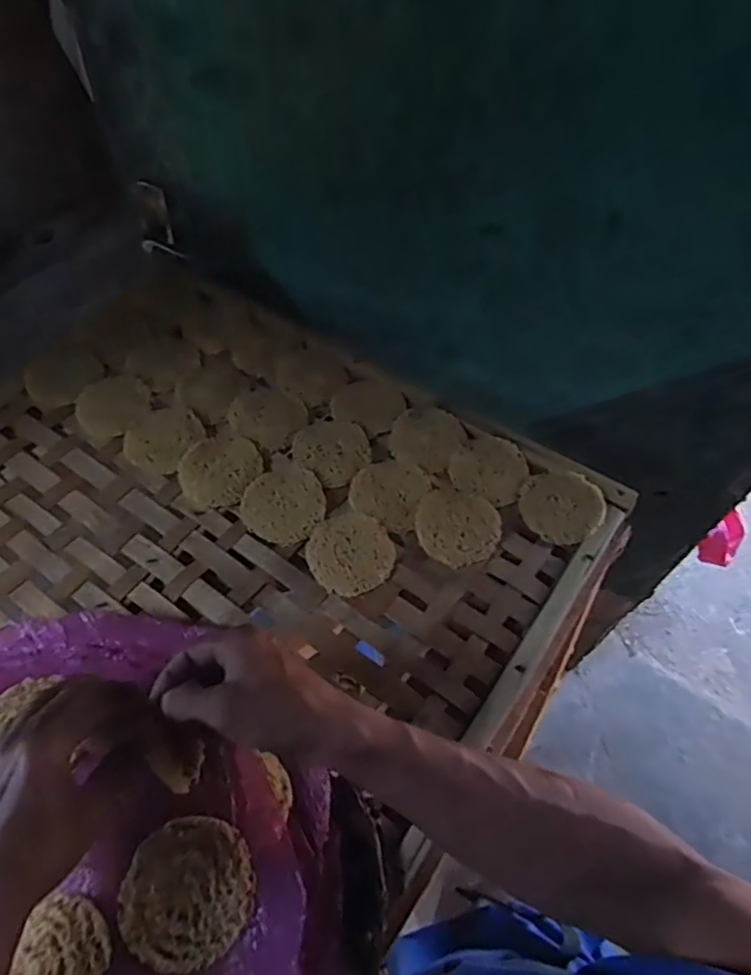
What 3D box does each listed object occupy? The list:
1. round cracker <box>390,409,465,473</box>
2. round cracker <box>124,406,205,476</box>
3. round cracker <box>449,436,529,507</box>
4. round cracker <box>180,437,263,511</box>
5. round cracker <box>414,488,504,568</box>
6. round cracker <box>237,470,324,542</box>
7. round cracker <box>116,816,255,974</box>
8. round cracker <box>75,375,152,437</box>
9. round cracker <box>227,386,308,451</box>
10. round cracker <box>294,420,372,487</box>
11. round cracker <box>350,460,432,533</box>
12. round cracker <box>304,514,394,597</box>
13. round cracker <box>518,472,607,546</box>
[{"bbox_3d":[0.052,-0.054,0.647,0.071,0.006,0.075,1,58,-2],"label":"round cracker"},{"bbox_3d":[-0.217,-0.052,0.634,0.069,0.006,0.075,1,58,-2],"label":"round cracker"},{"bbox_3d":[0.116,-0.021,0.631,0.074,0.006,0.075,1,58,-2],"label":"round cracker"},{"bbox_3d":[-0.153,-0.016,0.618,0.078,0.009,0.076,1,58,-2],"label":"round cracker"},{"bbox_3d":[0.080,0.038,0.596,0.081,0.005,0.078,1,58,-2],"label":"round cracker"},{"bbox_3d":[-0.088,0.015,0.599,0.078,0.004,0.077,1,58,-2],"label":"round cracker"},{"bbox_3d":[-0.116,0.249,0.384,0.079,0.008,0.076,2,57,-2],"label":"round cracker"},{"bbox_3d":[-0.276,-0.088,0.653,0.075,0.006,0.074,1,58,-2],"label":"round cracker"},{"bbox_3d":[-0.112,-0.079,0.655,0.076,0.008,0.074,1,58,-2],"label":"round cracker"},{"bbox_3d":[-0.043,-0.041,0.636,0.078,0.004,0.072,1,58,-2],"label":"round cracker"},{"bbox_3d":[0.015,0.003,0.611,0.072,0.004,0.073,1,58,-2],"label":"round cracker"},{"bbox_3d":[-0.023,0.060,0.576,0.076,0.007,0.078,1,58,-2],"label":"round cracker"},{"bbox_3d":[0.182,0.018,0.601,0.074,0.012,0.075,1,58,-2],"label":"round cracker"}]

